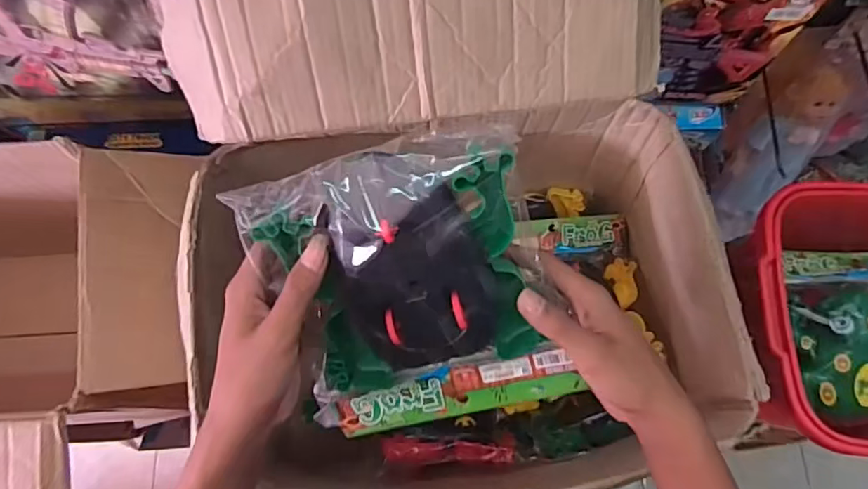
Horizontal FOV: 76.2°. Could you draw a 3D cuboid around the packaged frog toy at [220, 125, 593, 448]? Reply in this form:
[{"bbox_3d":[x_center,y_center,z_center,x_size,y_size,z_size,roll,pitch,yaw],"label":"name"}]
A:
[{"bbox_3d":[-0.013,0.038,0.364,0.171,0.205,0.034,-12,30,8],"label":"packaged frog toy"}]

